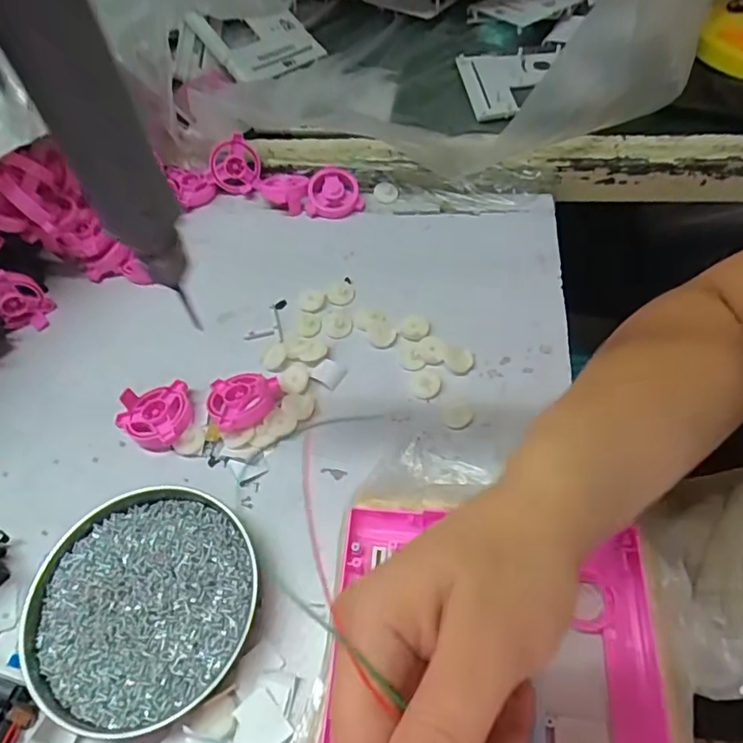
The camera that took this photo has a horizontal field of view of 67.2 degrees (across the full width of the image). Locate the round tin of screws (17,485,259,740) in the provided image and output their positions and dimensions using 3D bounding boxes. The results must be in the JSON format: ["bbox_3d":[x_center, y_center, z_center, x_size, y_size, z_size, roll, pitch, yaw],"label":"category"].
[{"bbox_3d":[-0.138,0.138,0.339,0.132,0.026,0.133,-2,55,3],"label":"round tin of screws"}]

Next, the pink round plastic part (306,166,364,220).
[{"bbox_3d":[-0.038,-0.173,0.542,0.052,0.015,0.052,-11,79,-10],"label":"pink round plastic part"}]

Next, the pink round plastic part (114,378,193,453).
[{"bbox_3d":[-0.161,0.035,0.413,0.054,0.025,0.050,-16,55,-7],"label":"pink round plastic part"}]

